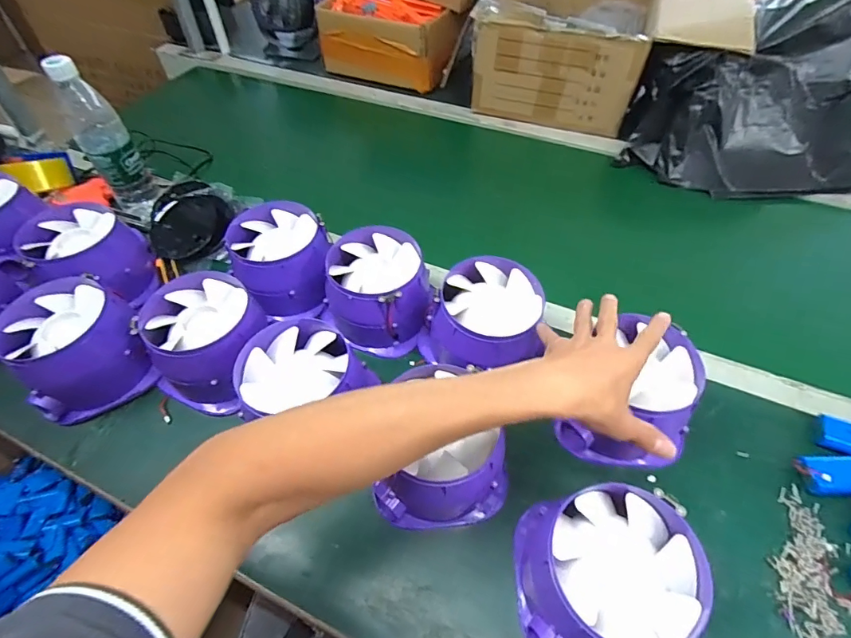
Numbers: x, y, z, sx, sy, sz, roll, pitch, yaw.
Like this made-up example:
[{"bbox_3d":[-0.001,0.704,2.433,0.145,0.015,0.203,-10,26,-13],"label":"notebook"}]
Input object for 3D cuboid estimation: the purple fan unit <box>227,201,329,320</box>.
[{"bbox_3d":[-0.188,-0.076,0.601,0.124,0.083,0.151,-17,54,-11],"label":"purple fan unit"}]

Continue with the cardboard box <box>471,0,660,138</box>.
[{"bbox_3d":[0.289,-0.594,0.922,0.302,0.170,0.450,15,54,13],"label":"cardboard box"}]

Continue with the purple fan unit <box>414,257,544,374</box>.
[{"bbox_3d":[0.075,0.007,0.531,0.125,0.093,0.131,-1,52,1],"label":"purple fan unit"}]

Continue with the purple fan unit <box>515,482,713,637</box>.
[{"bbox_3d":[0.147,0.212,0.375,0.129,0.090,0.139,5,52,5],"label":"purple fan unit"}]

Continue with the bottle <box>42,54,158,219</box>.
[{"bbox_3d":[-0.483,-0.270,0.677,0.065,0.215,0.060,-34,59,-22],"label":"bottle"}]

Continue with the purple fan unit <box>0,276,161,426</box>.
[{"bbox_3d":[-0.397,0.032,0.521,0.131,0.095,0.128,-34,58,-22],"label":"purple fan unit"}]

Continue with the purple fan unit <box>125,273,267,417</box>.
[{"bbox_3d":[-0.250,0.023,0.523,0.129,0.096,0.129,-1,52,1],"label":"purple fan unit"}]

